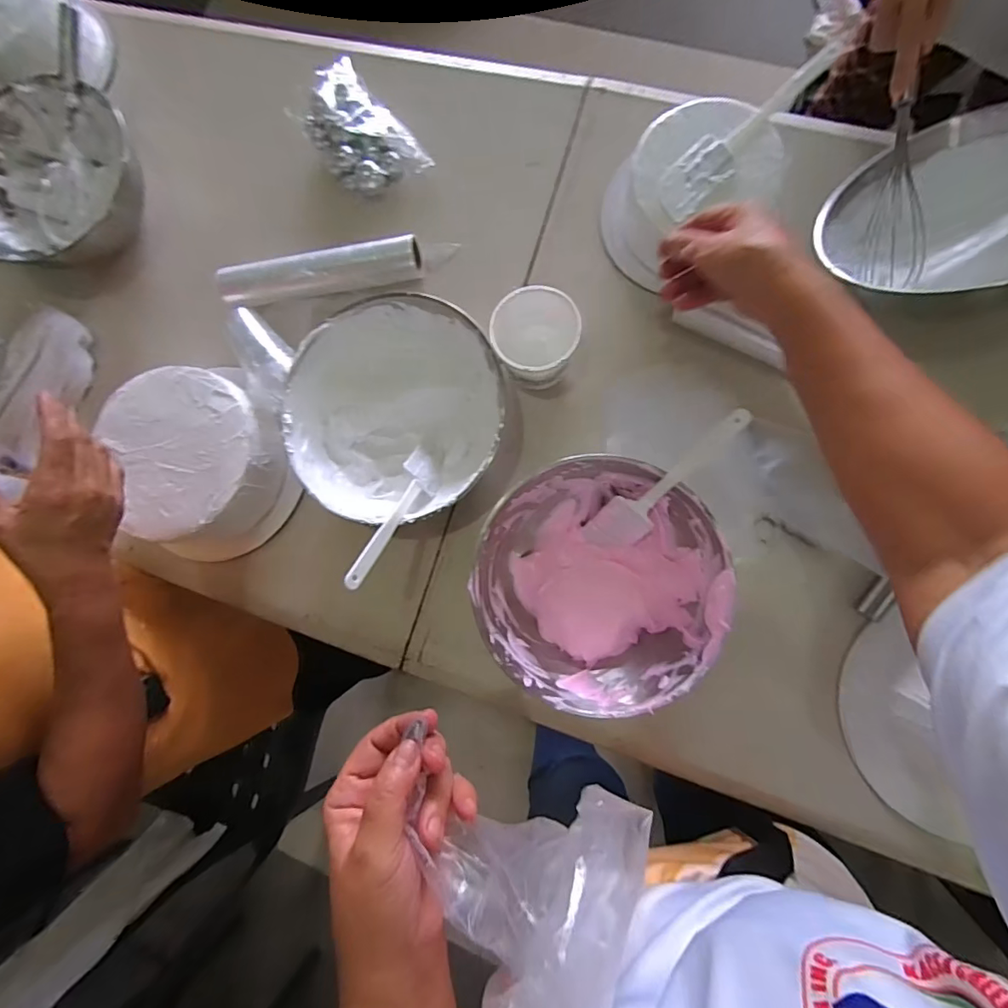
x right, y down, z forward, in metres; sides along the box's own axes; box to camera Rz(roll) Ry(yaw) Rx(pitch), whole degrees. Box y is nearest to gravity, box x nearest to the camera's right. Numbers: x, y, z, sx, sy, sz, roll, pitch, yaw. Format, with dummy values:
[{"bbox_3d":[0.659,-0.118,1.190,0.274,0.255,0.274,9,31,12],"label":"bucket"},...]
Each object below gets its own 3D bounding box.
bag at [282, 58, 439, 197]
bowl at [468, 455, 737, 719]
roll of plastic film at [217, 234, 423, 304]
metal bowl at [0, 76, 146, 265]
[{"bbox_3d":[-0.181,-0.455,0.622,0.099,0.045,0.158,-40,82,3],"label":"bag"},{"bbox_3d":[0.095,0.078,0.521,0.228,0.091,0.232,-1,86,8],"label":"bowl"},{"bbox_3d":[-0.220,-0.273,0.606,0.240,0.052,0.045,-10,85,7],"label":"roll of plastic film"},{"bbox_3d":[-0.569,-0.408,0.631,0.217,0.082,0.217,-1,86,8],"label":"metal bowl"}]

